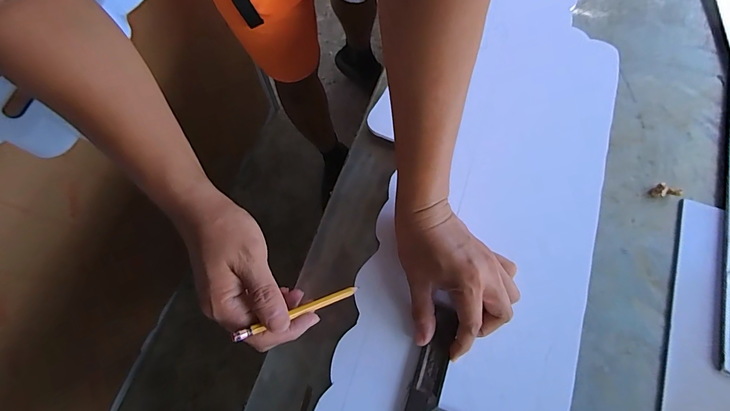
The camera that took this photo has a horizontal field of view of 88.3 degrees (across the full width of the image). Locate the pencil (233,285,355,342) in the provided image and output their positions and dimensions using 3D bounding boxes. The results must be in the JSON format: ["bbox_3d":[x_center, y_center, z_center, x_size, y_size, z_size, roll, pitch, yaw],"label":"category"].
[{"bbox_3d":[-0.054,0.088,0.315,0.118,0.009,0.009,-12,69,-42],"label":"pencil"}]

